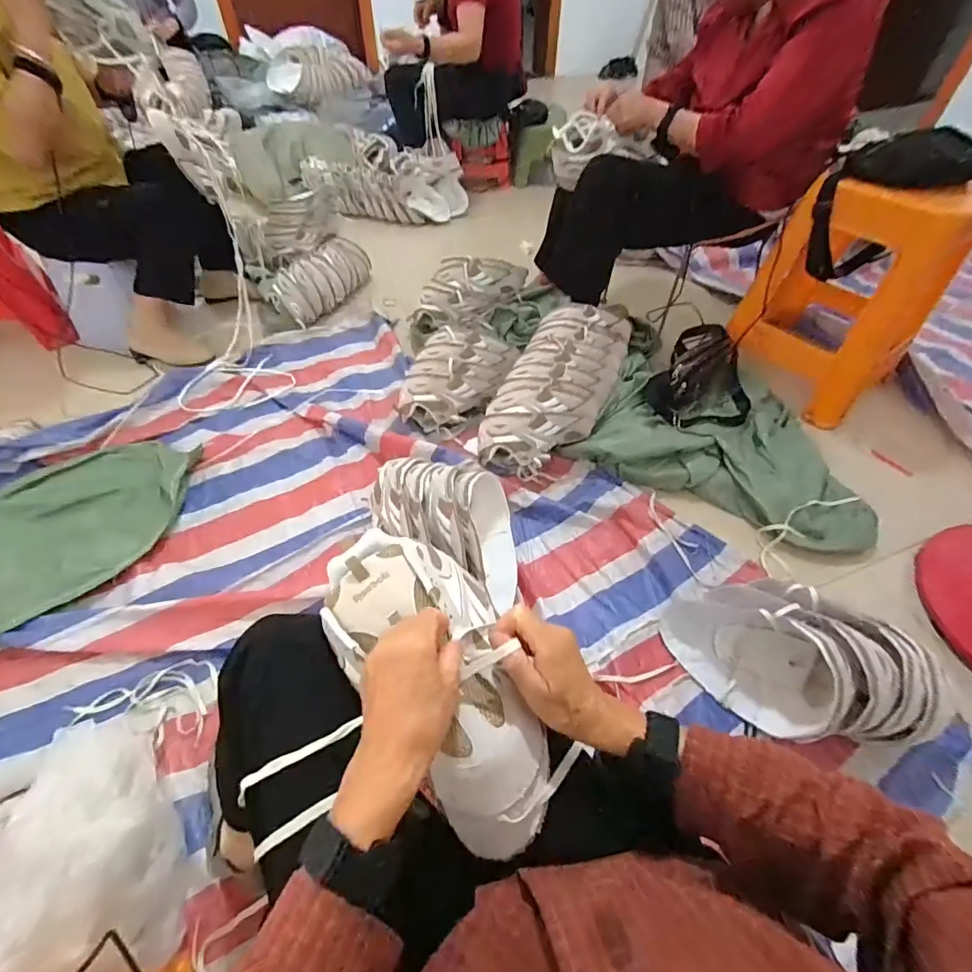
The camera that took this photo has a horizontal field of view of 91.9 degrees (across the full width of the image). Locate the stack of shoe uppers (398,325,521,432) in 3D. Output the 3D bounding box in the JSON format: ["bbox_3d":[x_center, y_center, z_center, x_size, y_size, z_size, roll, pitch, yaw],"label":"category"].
[{"bbox_3d":[-0.074,-0.266,1.151,0.192,0.160,0.311,28,55,20],"label":"stack of shoe uppers"}]

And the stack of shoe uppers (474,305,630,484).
[{"bbox_3d":[0.183,-0.260,1.120,0.240,0.129,0.564,19,53,14],"label":"stack of shoe uppers"}]

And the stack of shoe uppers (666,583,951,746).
[{"bbox_3d":[0.475,0.272,0.730,0.192,0.176,0.352,-32,58,-24],"label":"stack of shoe uppers"}]

